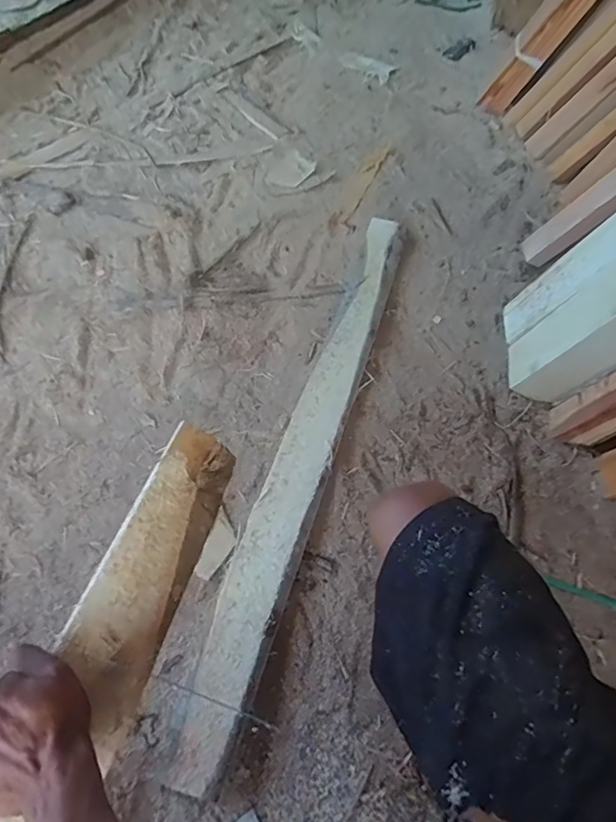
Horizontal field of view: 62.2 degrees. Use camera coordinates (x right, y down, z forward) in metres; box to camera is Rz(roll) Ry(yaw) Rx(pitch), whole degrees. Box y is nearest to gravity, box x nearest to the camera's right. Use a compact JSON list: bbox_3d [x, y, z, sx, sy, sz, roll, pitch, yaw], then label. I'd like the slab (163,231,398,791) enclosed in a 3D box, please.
[{"bbox_3d":[0.024,0.011,0.914,0.102,0.043,1.123,16,56,7],"label":"slab"}]

